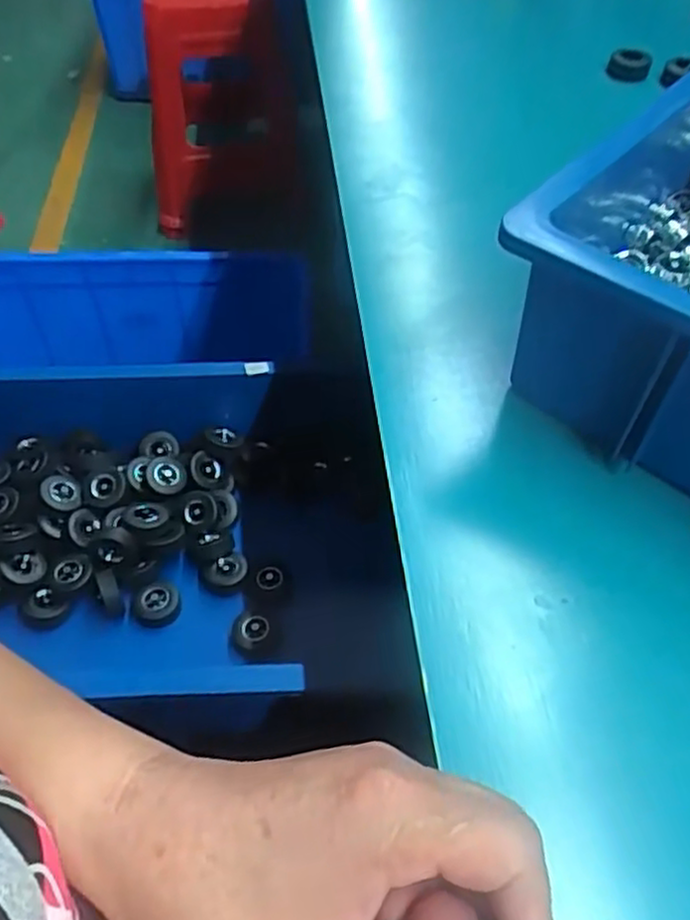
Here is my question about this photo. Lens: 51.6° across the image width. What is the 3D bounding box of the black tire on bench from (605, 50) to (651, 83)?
[{"bbox_3d":[0.281,-0.391,0.708,0.040,0.023,0.031,13,53,11],"label":"black tire on bench"}]

